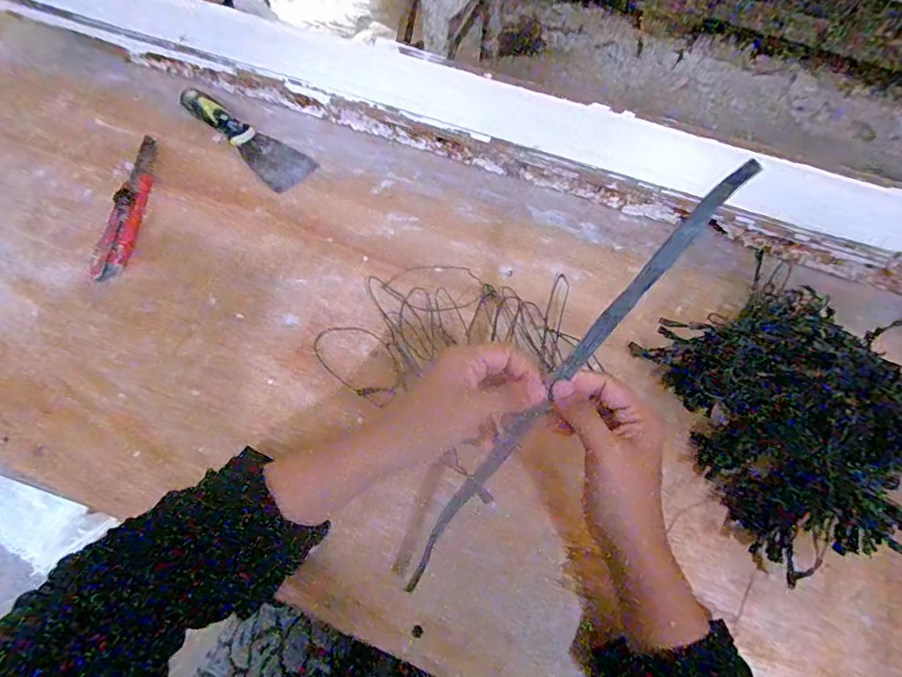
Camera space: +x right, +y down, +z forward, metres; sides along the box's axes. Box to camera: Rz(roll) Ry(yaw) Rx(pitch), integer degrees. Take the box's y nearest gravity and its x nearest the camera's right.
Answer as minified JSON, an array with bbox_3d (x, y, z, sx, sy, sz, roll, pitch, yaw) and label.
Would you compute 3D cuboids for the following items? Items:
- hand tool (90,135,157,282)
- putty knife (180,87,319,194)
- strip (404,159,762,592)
[{"bbox_3d":[-0.333,-0.141,0.525,0.036,0.011,0.193,-1,60,-2],"label":"hand tool"},{"bbox_3d":[-0.236,-0.236,0.569,0.178,0.024,0.057,35,65,17],"label":"putty knife"},{"bbox_3d":[0.071,0.030,0.322,0.018,0.022,0.333,41,101,19],"label":"strip"}]

